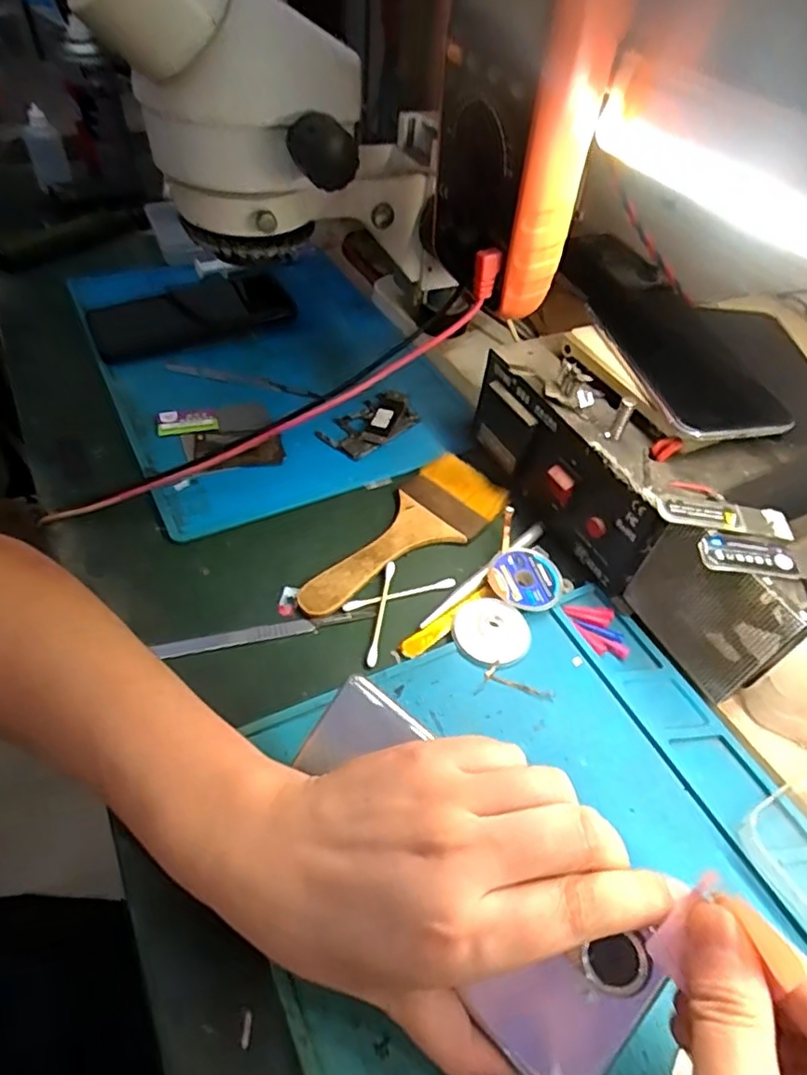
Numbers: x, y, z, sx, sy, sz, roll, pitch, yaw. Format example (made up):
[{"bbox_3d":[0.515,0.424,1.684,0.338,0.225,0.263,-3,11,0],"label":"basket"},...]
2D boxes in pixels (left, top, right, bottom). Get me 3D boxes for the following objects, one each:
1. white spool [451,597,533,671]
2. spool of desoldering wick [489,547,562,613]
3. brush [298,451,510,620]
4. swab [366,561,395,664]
[{"bbox_3d":[0.050,0.054,0.352,0.043,0.010,0.040,3,48,-3],"label":"white spool"},{"bbox_3d":[0.075,0.025,0.377,0.042,0.009,0.044,3,48,-3],"label":"spool of desoldering wick"},{"bbox_3d":[-0.002,-0.004,0.398,0.160,0.009,0.060,-33,59,-29],"label":"brush"},{"bbox_3d":[-0.013,0.043,0.360,0.006,0.004,0.072,9,48,2],"label":"swab"}]

